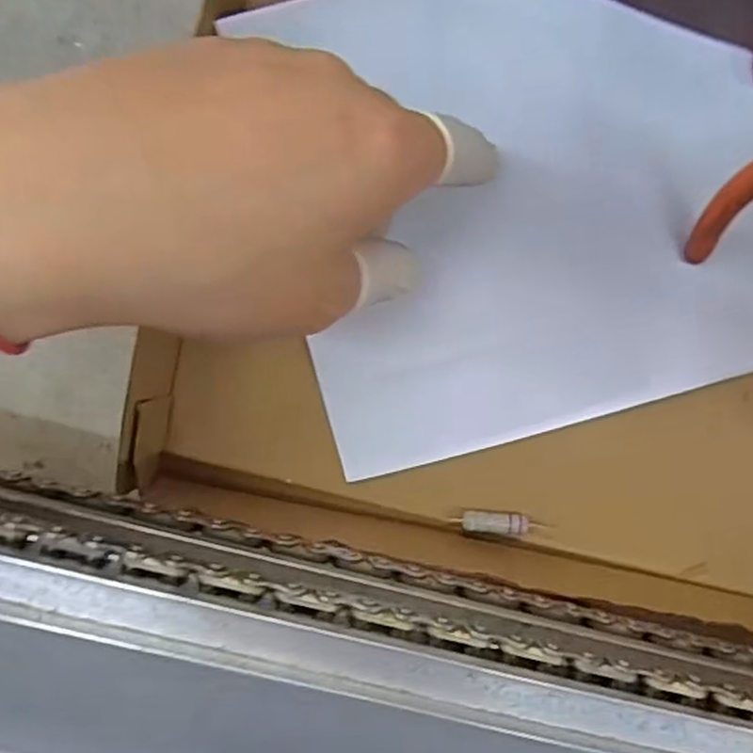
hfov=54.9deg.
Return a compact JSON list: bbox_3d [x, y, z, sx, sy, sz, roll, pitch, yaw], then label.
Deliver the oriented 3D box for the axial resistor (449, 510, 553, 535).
[{"bbox_3d":[0.047,0.055,0.273,0.036,0.007,0.007,2,99,-2],"label":"axial resistor"}]

